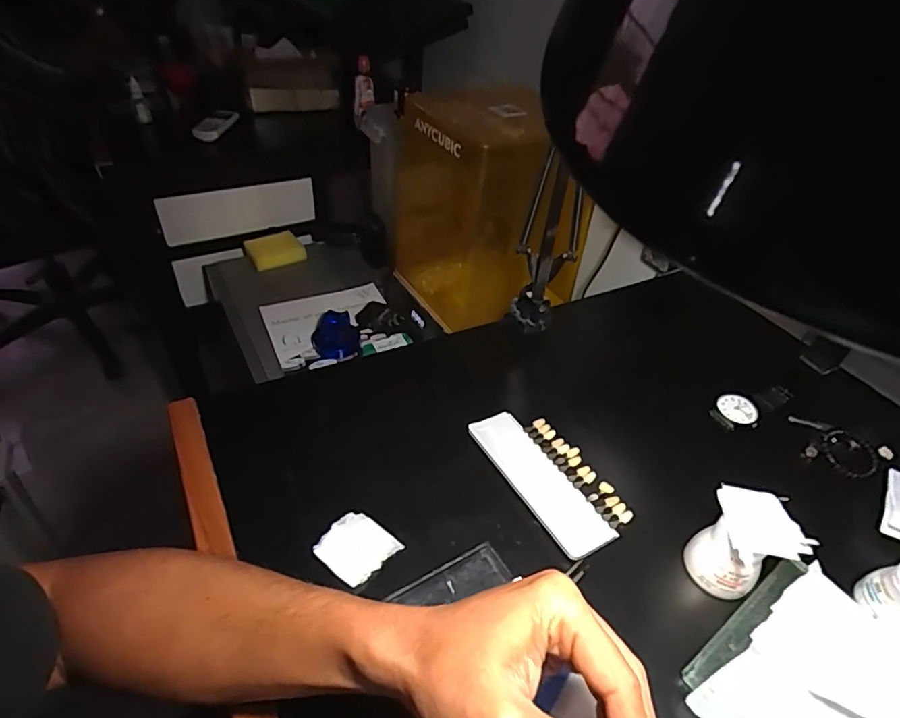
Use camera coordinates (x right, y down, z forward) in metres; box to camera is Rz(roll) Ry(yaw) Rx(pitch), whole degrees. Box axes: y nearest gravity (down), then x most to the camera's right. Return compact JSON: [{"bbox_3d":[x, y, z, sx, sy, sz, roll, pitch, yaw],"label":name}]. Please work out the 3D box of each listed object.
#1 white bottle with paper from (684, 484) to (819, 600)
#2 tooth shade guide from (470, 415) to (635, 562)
[{"bbox_3d":[0.218,0.143,0.403,0.066,0.073,0.064,-22,47,-27],"label":"white bottle with paper"},{"bbox_3d":[0.085,0.101,0.470,0.078,0.013,0.150,-20,46,-26],"label":"tooth shade guide"}]

